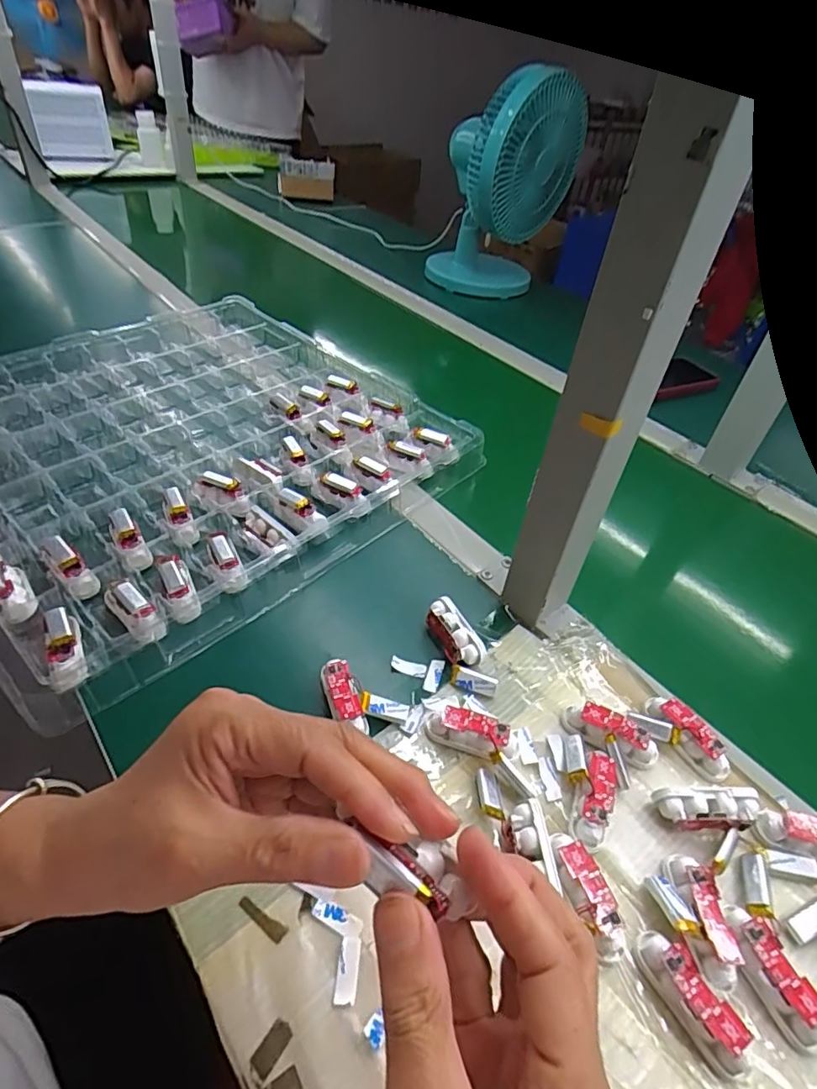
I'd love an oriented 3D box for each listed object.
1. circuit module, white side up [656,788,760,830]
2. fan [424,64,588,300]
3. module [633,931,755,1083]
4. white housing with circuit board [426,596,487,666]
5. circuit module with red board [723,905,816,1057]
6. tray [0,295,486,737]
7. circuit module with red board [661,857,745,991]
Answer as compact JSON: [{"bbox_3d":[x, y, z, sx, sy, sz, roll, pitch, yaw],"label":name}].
[{"bbox_3d":[0.183,0.162,0.333,0.059,0.016,0.020,4,43,-4],"label":"circuit module, white side up"},{"bbox_3d":[0.162,-0.610,0.953,0.193,0.291,0.173,-21,50,-27],"label":"fan"},{"bbox_3d":[0.140,0.224,0.269,0.019,0.018,0.060,-21,50,-27],"label":"module"},{"bbox_3d":[0.033,0.071,0.420,0.027,0.021,0.058,-17,48,-24],"label":"white housing with circuit board"},{"bbox_3d":[0.187,0.221,0.280,0.019,0.018,0.061,-13,47,-21],"label":"circuit module with red board"},{"bbox_3d":[-0.238,-0.119,0.570,0.484,0.033,0.477,36,50,27],"label":"tray"},{"bbox_3d":[0.158,0.199,0.293,0.019,0.014,0.060,4,43,-5],"label":"circuit module with red board"}]

